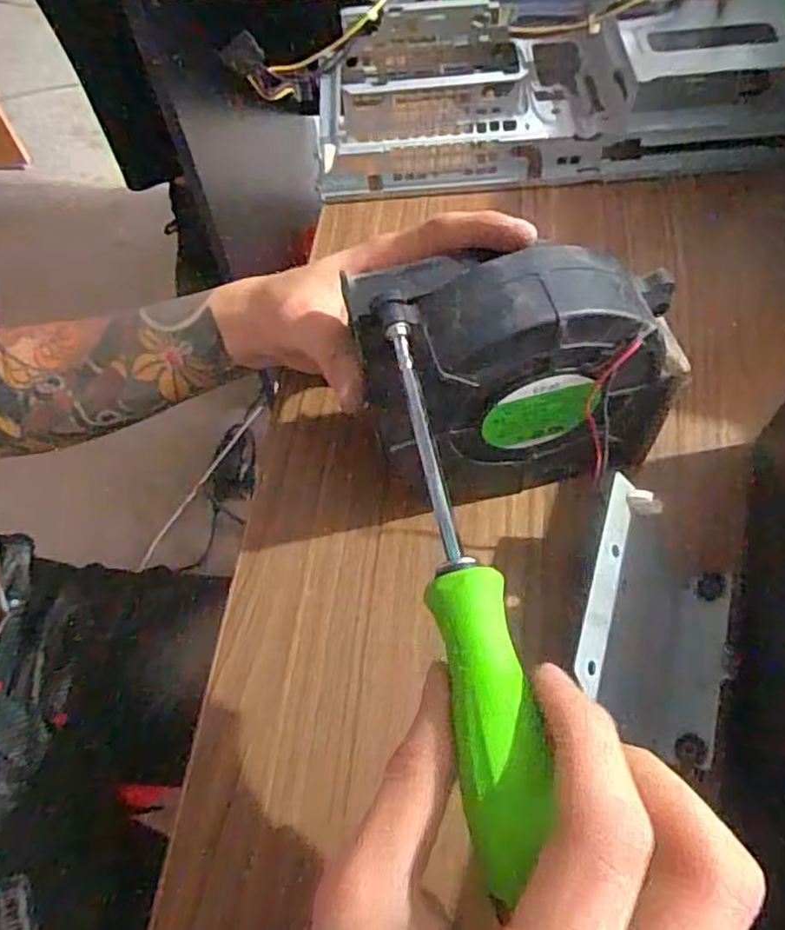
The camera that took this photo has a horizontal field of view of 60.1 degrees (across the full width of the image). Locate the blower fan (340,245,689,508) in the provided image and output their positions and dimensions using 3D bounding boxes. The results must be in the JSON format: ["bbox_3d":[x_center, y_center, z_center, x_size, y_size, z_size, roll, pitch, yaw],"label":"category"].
[{"bbox_3d":[0.049,-0.033,0.276,0.118,0.127,0.050,-13,60,-5],"label":"blower fan"}]

